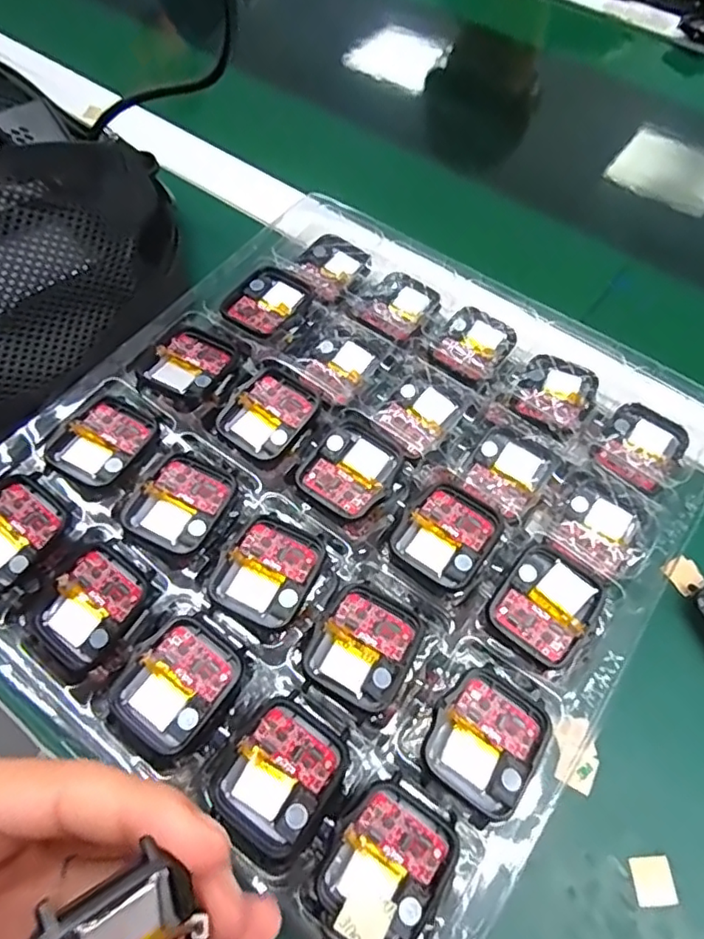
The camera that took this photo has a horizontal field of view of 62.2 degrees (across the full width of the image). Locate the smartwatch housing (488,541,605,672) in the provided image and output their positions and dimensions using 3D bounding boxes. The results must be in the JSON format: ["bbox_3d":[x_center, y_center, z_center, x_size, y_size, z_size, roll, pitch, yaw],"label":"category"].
[{"bbox_3d":[0.079,0.056,0.239,0.036,0.014,0.043,35,65,16],"label":"smartwatch housing"}]

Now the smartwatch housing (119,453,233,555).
[{"bbox_3d":[-0.072,0.013,0.249,0.035,0.006,0.043,24,62,10],"label":"smartwatch housing"}]

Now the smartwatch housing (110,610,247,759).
[{"bbox_3d":[-0.065,0.082,0.222,0.036,0.008,0.045,37,65,16],"label":"smartwatch housing"}]

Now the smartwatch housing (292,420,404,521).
[{"bbox_3d":[0.000,-0.001,0.260,0.037,0.004,0.041,33,64,15],"label":"smartwatch housing"}]

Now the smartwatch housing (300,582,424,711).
[{"bbox_3d":[0.005,0.066,0.223,0.037,0.004,0.042,27,63,12],"label":"smartwatch housing"}]

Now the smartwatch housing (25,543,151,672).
[{"bbox_3d":[-0.104,0.055,0.233,0.037,0.013,0.043,35,65,16],"label":"smartwatch housing"}]

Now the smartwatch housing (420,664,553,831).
[{"bbox_3d":[0.048,0.097,0.210,0.037,0.006,0.046,33,64,15],"label":"smartwatch housing"}]

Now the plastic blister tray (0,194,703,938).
[{"bbox_3d":[0.001,0.011,0.275,0.262,0.044,0.289,34,65,14],"label":"plastic blister tray"}]

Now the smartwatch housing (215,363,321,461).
[{"bbox_3d":[-0.038,-0.027,0.273,0.037,0.004,0.043,36,65,16],"label":"smartwatch housing"}]

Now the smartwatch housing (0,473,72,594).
[{"bbox_3d":[-0.143,0.027,0.245,0.037,0.013,0.043,33,64,14],"label":"smartwatch housing"}]

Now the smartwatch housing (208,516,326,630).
[{"bbox_3d":[-0.033,0.041,0.236,0.036,0.006,0.042,25,62,11],"label":"smartwatch housing"}]

